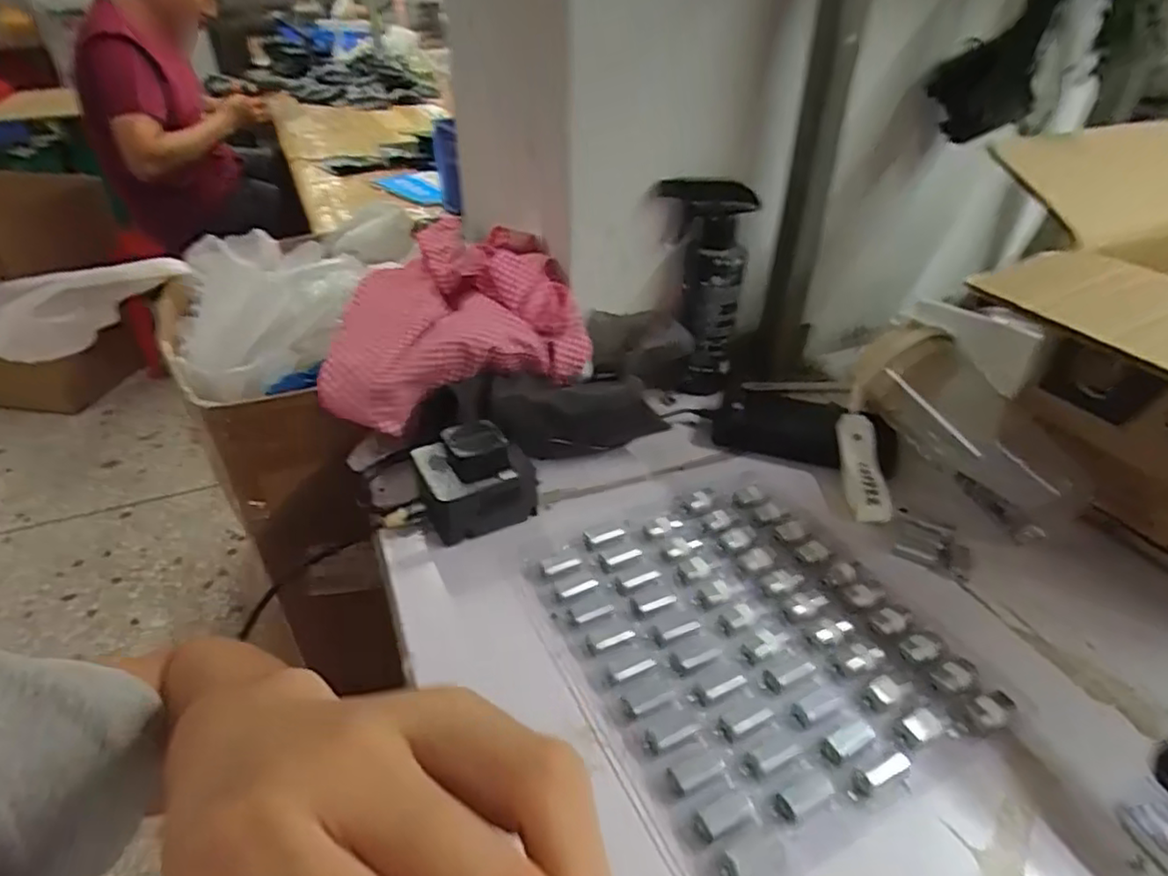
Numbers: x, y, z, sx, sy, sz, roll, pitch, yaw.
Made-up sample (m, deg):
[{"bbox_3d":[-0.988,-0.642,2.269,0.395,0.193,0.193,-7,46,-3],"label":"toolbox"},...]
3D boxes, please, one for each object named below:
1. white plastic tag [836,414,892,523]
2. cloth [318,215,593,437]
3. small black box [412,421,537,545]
[{"bbox_3d":[0.230,0.022,0.542,0.034,0.017,0.105,4,52,5],"label":"white plastic tag"},{"bbox_3d":[-0.154,-0.123,0.629,0.231,0.094,0.233,-21,41,-27],"label":"cloth"},{"bbox_3d":[-0.083,0.035,0.504,0.079,0.057,0.076,-14,38,-19],"label":"small black box"}]

